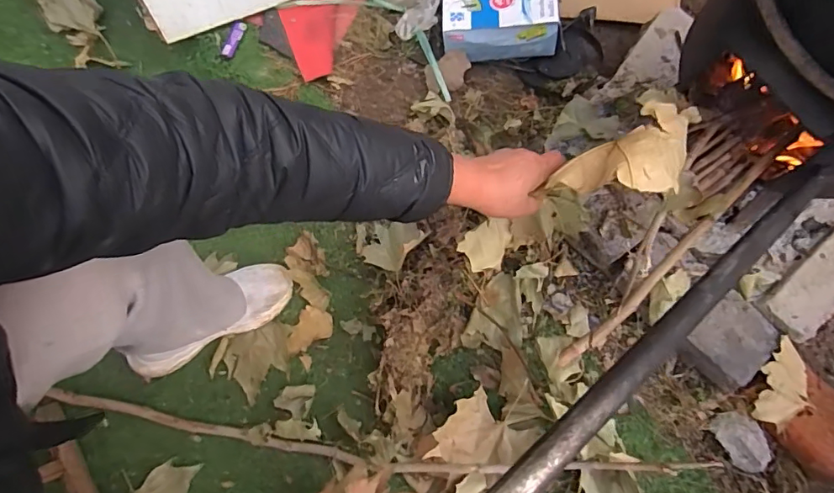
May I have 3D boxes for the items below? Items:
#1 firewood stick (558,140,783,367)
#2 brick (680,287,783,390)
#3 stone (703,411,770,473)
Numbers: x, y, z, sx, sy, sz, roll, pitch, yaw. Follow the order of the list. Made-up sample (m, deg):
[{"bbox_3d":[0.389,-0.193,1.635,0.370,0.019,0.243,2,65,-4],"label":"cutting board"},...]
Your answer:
[{"bbox_3d":[0.299,0.013,0.585,0.357,0.017,0.021,-46,77,0],"label":"firewood stick"},{"bbox_3d":[0.470,0.145,0.755,0.104,0.056,0.116,42,76,12],"label":"brick"},{"bbox_3d":[0.483,0.284,0.738,0.067,0.036,0.092,-38,76,-12],"label":"stone"}]

